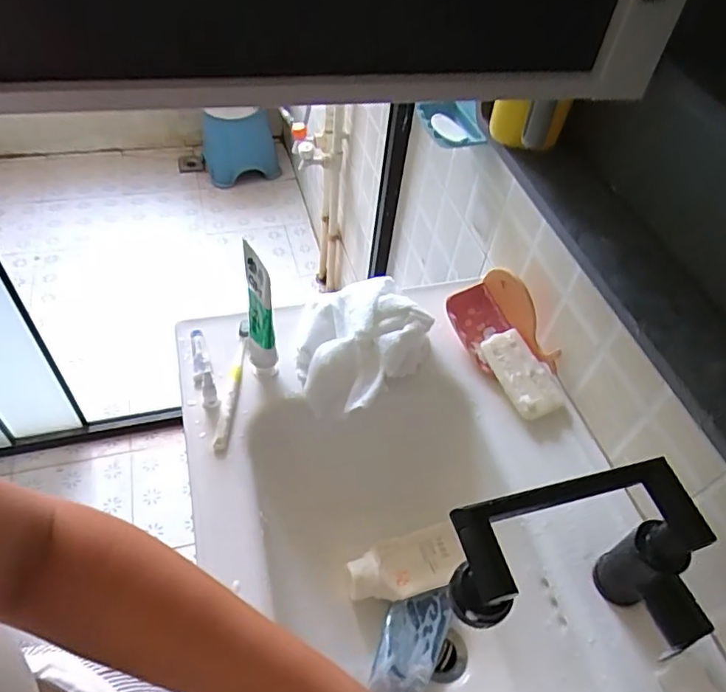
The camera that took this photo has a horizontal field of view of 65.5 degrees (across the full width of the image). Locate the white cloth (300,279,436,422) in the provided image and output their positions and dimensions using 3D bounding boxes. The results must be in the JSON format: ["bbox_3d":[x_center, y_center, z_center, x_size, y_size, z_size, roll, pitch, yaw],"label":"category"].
[{"bbox_3d":[-0.010,-0.011,0.731,0.184,0.070,0.162,-30,59,-27],"label":"white cloth"}]

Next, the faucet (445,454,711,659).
[{"bbox_3d":[0.177,0.207,0.484,0.222,0.168,0.131,-7,52,-12],"label":"faucet"}]

